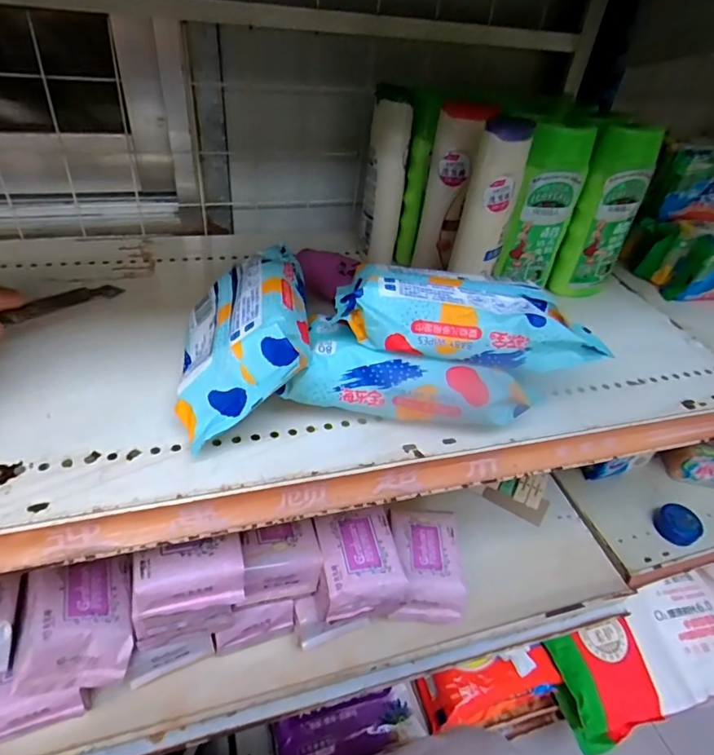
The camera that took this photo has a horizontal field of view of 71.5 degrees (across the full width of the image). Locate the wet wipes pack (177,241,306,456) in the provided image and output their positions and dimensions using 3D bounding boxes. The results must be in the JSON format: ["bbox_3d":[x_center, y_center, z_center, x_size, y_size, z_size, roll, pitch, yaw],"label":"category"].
[{"bbox_3d":[-0.077,-0.024,0.344,0.056,0.106,0.149,40,25,-33],"label":"wet wipes pack"}]

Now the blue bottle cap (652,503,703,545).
[{"bbox_3d":[0.438,0.196,0.674,0.065,0.013,0.053,-29,52,-35],"label":"blue bottle cap"}]

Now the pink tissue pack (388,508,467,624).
[{"bbox_3d":[0.076,0.210,0.557,0.074,0.052,0.107,3,40,-5],"label":"pink tissue pack"}]

